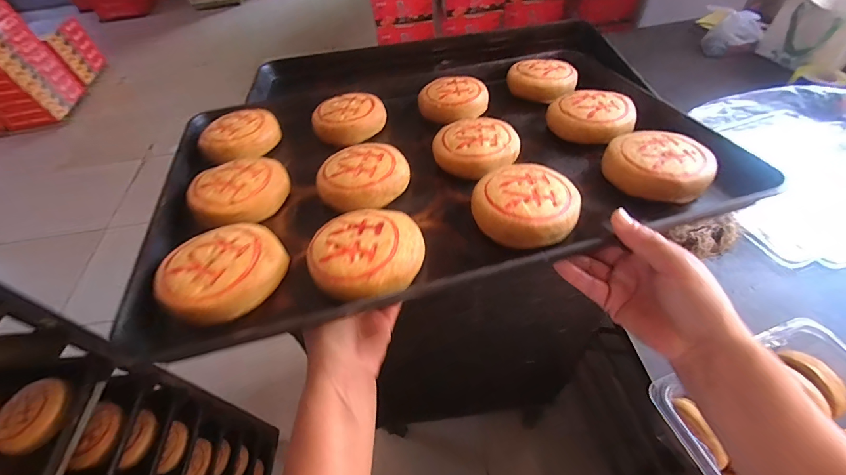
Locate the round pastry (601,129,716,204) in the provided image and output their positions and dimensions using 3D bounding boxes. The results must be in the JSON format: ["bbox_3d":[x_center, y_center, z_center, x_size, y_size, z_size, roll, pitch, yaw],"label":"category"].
[{"bbox_3d":[0.246,-0.080,0.389,0.097,0.033,0.097,-1,51,1],"label":"round pastry"}]

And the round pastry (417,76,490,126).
[{"bbox_3d":[0.043,-0.197,0.523,0.095,0.026,0.095,3,51,5],"label":"round pastry"}]

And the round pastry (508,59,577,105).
[{"bbox_3d":[0.172,-0.231,0.540,0.098,0.024,0.094,15,53,14],"label":"round pastry"}]

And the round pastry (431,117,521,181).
[{"bbox_3d":[0.064,-0.110,0.439,0.096,0.026,0.096,-1,51,1],"label":"round pastry"}]

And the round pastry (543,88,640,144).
[{"bbox_3d":[0.214,-0.157,0.469,0.098,0.029,0.098,-1,51,1],"label":"round pastry"}]

